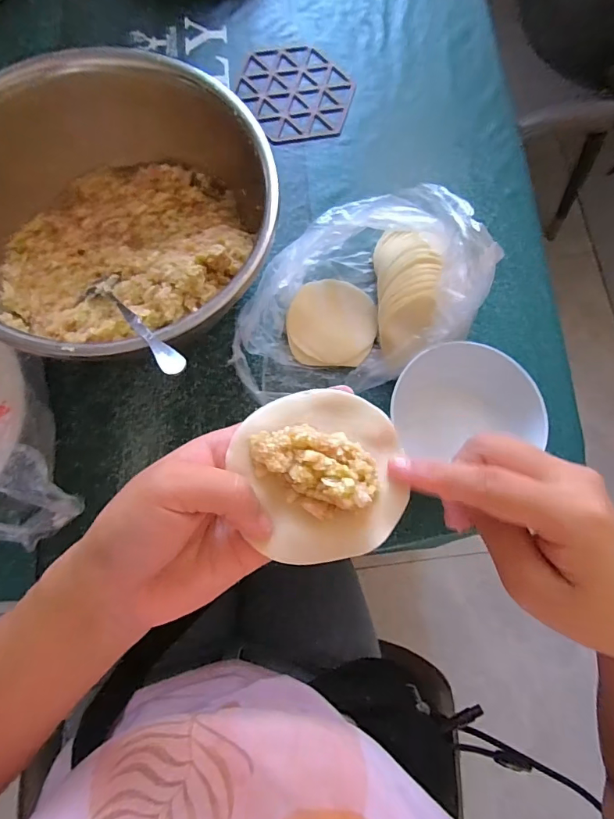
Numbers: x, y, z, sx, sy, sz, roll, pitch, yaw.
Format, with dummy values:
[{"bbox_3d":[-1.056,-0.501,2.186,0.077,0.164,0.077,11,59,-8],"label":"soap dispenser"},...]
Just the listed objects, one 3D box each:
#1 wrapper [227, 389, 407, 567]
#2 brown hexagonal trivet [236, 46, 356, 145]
[{"bbox_3d":[0.006,0.028,0.203,0.074,0.026,0.078,0,76,-2],"label":"wrapper"},{"bbox_3d":[-0.010,-0.352,0.493,0.121,0.010,0.133,-30,79,-9],"label":"brown hexagonal trivet"}]

